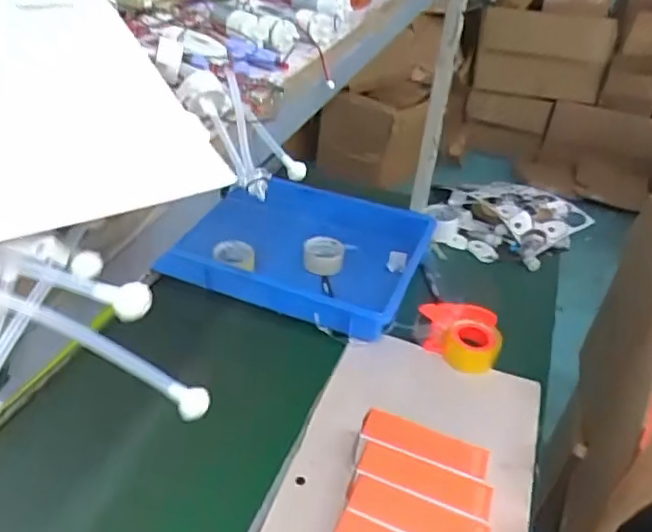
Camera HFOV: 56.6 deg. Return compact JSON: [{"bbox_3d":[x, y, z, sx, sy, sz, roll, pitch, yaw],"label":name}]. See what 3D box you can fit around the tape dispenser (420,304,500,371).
[{"bbox_3d":[0.233,0.127,1.065,0.142,0.083,0.098,9,34,2],"label":"tape dispenser"}]

